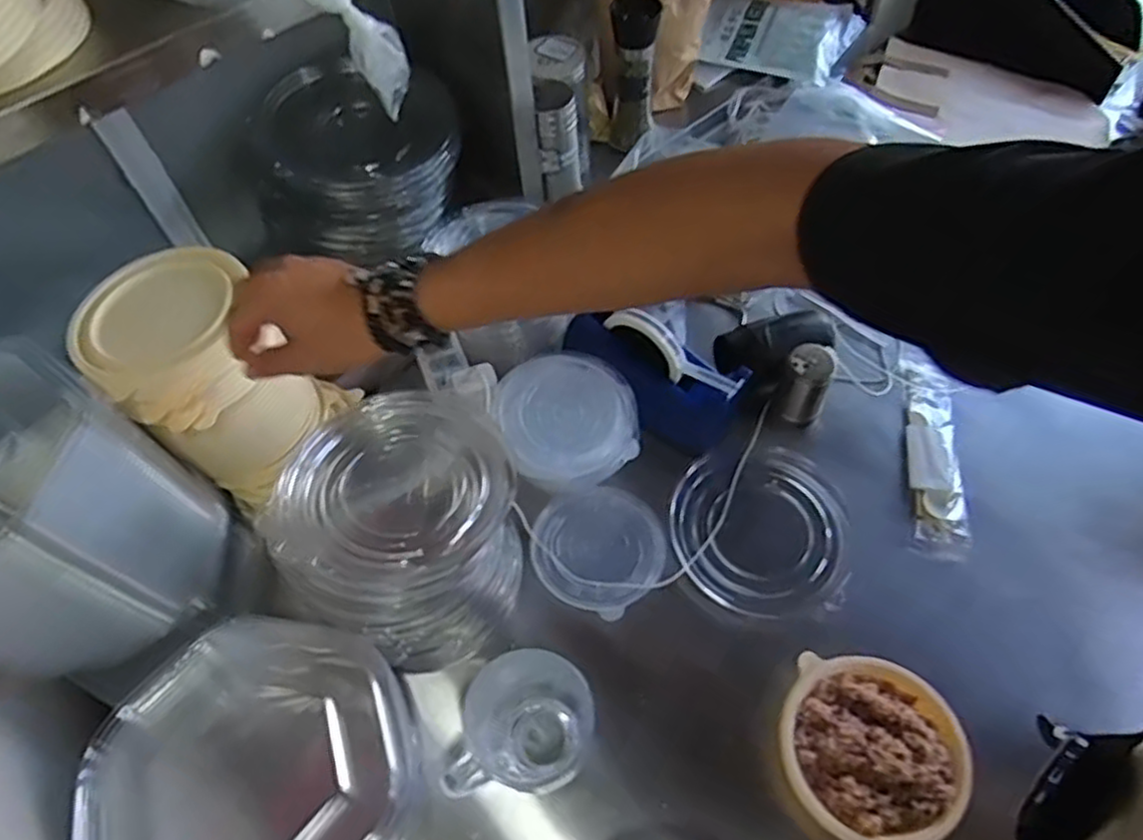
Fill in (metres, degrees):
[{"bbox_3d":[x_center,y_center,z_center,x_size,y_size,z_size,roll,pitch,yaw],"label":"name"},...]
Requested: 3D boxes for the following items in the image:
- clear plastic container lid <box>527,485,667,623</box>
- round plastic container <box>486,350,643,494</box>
[{"bbox_3d":[0.031,0.131,0.737,0.131,0.053,0.120,-1,59,1],"label":"clear plastic container lid"},{"bbox_3d":[-0.004,-0.004,0.737,0.152,0.065,0.152,6,71,-17],"label":"round plastic container"}]

